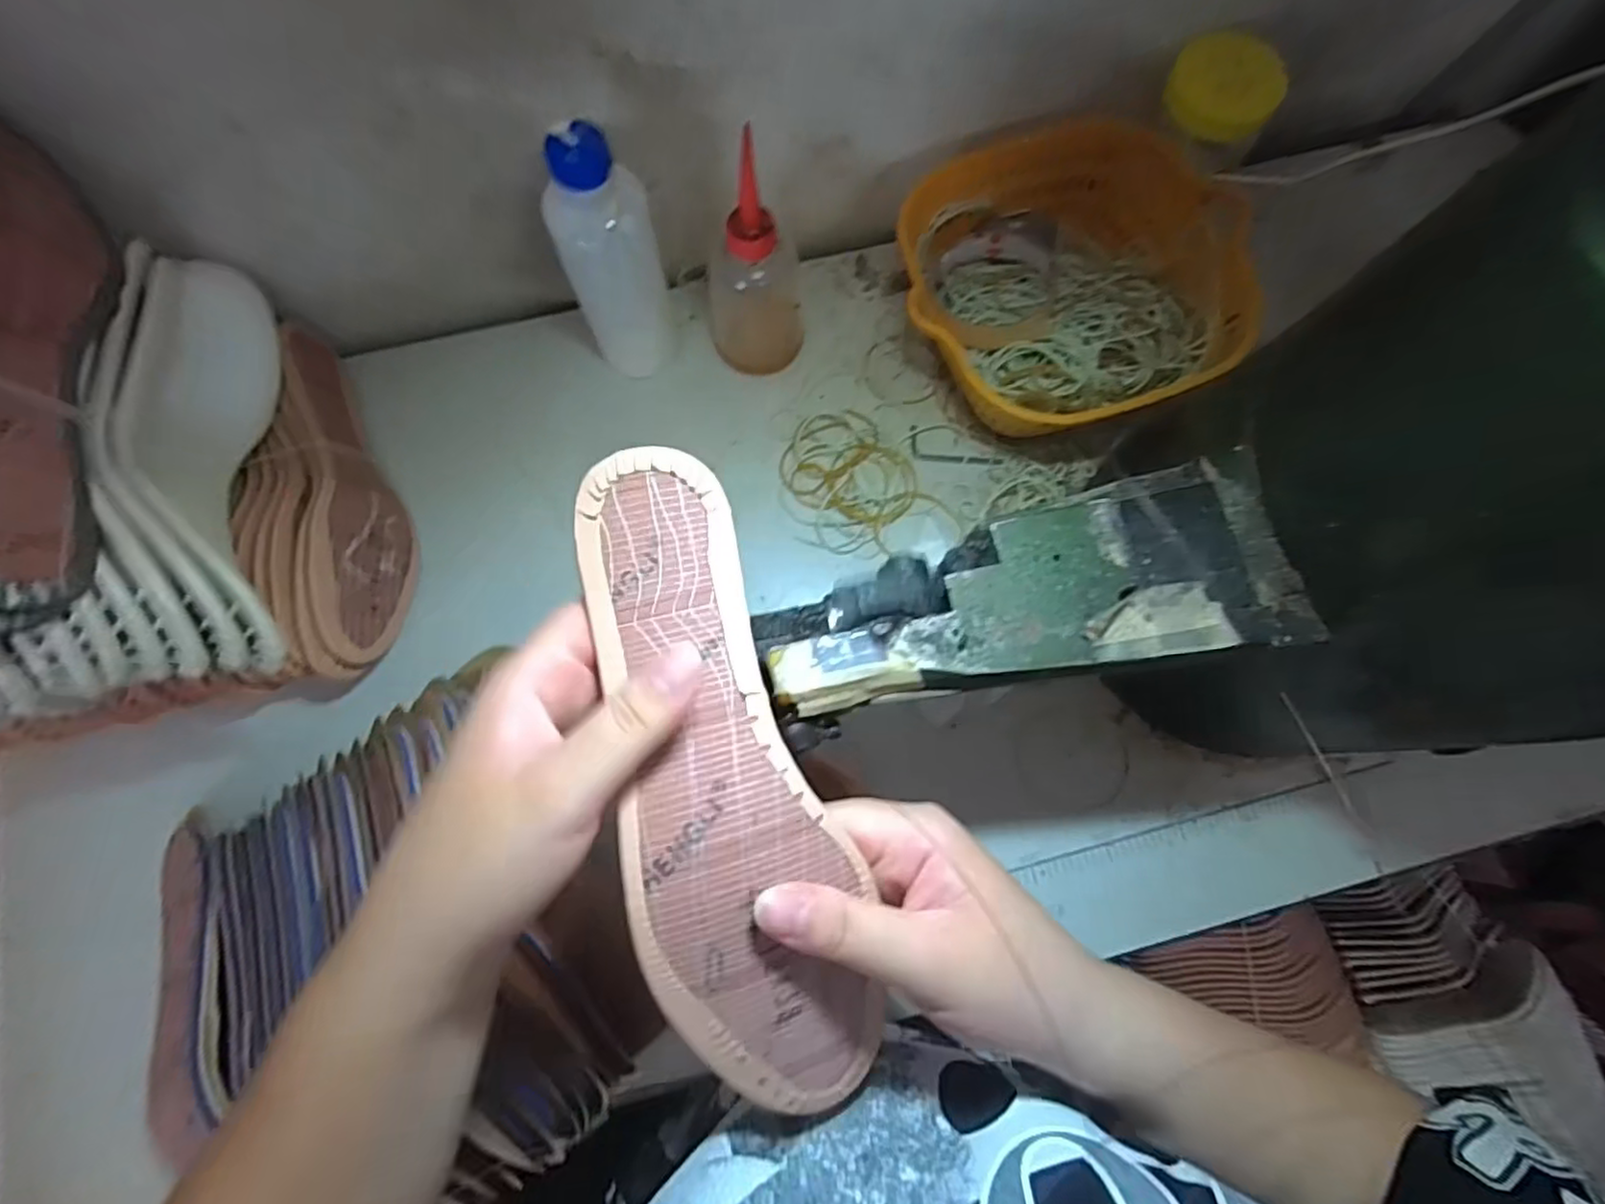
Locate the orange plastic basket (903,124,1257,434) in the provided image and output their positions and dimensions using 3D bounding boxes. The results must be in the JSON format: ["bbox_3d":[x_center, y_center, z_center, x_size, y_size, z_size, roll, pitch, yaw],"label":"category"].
[{"bbox_3d":[0.177,-0.208,0.473,0.213,0.087,0.205,0,77,0],"label":"orange plastic basket"}]

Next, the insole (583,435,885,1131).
[{"bbox_3d":[-0.028,0.064,0.239,0.069,0.032,0.236,-14,88,-4],"label":"insole"}]

